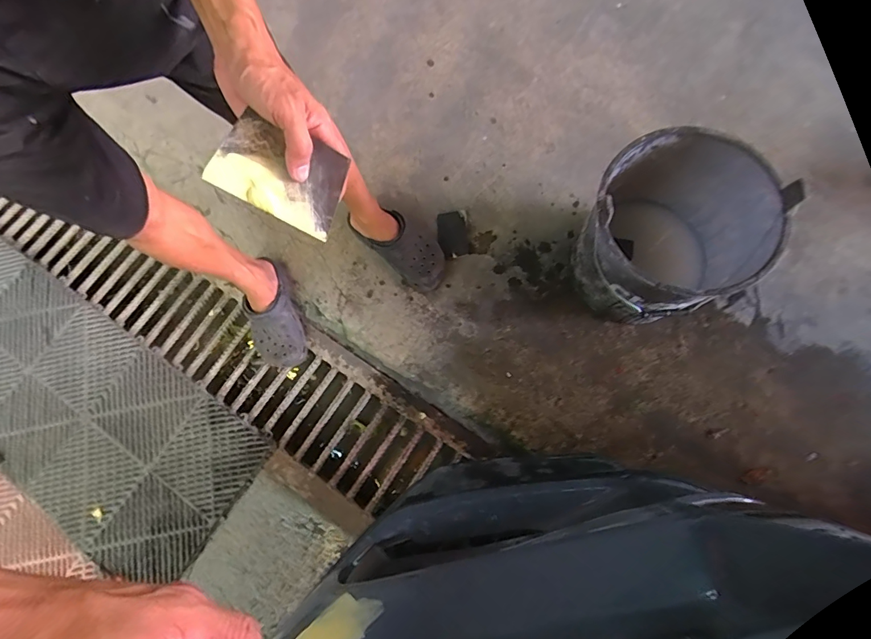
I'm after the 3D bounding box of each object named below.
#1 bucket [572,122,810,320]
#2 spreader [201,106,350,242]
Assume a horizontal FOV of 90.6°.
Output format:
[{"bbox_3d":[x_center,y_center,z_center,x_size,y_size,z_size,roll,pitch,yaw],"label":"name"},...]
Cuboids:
[{"bbox_3d":[0.414,-0.143,0.837,0.287,0.319,0.286,-1,77,3],"label":"bucket"},{"bbox_3d":[-0.148,-0.144,0.422,0.118,0.010,0.084,26,92,-22],"label":"spreader"}]

